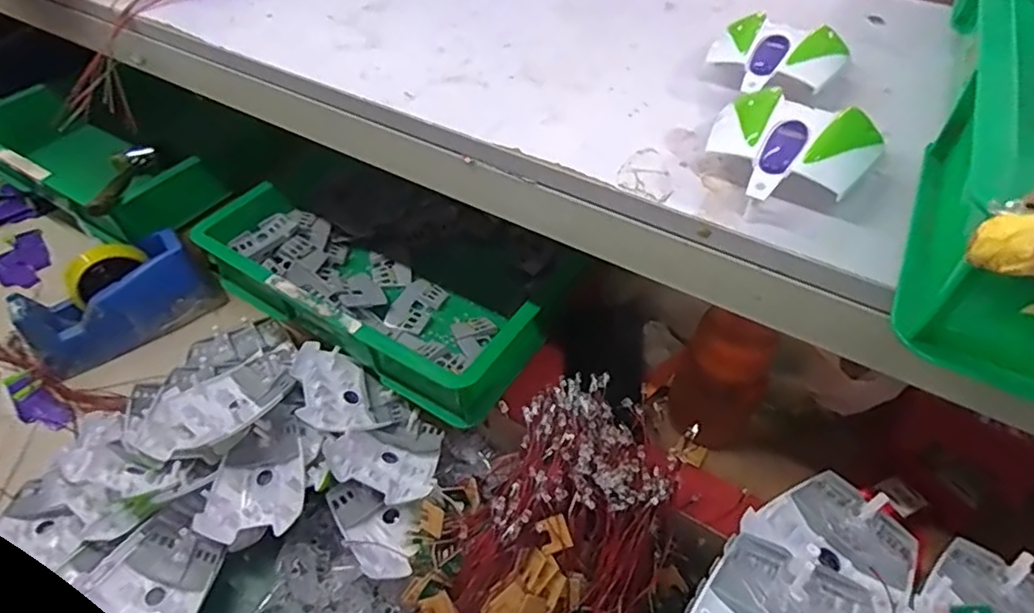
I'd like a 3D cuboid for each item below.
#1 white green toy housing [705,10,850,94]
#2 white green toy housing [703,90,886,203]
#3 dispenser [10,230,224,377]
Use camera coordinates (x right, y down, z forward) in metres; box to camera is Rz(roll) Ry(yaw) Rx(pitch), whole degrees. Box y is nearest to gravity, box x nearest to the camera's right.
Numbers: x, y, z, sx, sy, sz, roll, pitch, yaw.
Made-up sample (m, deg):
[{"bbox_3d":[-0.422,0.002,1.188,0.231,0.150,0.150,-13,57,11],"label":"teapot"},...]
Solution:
[{"bbox_3d":[0.180,-0.169,0.433,0.085,0.033,0.091,22,52,20],"label":"white green toy housing"},{"bbox_3d":[0.156,-0.090,0.360,0.089,0.031,0.098,26,54,23],"label":"white green toy housing"},{"bbox_3d":[-0.484,-0.012,0.744,0.207,0.104,0.074,-29,54,-23],"label":"dispenser"}]

